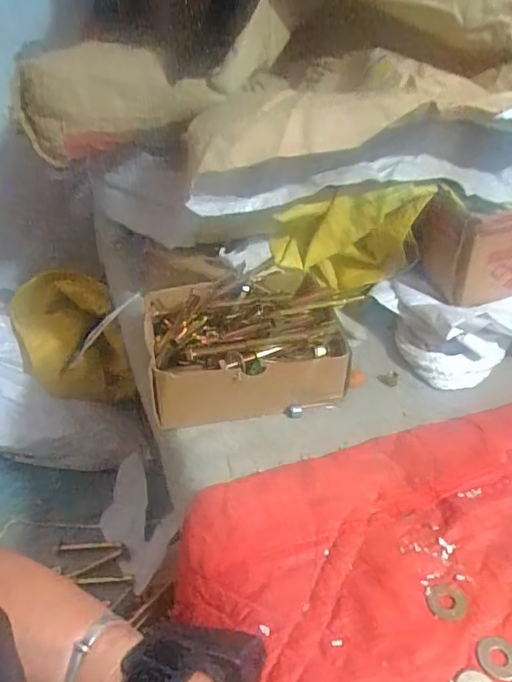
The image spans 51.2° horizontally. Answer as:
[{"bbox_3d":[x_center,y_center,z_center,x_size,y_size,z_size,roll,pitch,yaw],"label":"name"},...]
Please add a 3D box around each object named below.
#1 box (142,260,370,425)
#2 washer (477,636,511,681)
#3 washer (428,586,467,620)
[{"bbox_3d":[-0.011,-0.005,0.538,0.193,0.086,0.168,-8,38,-11],"label":"box"},{"bbox_3d":[0.148,0.192,0.325,0.024,0.004,0.025,1,38,0],"label":"washer"},{"bbox_3d":[0.126,0.172,0.352,0.025,0.004,0.022,-5,38,-8],"label":"washer"}]

